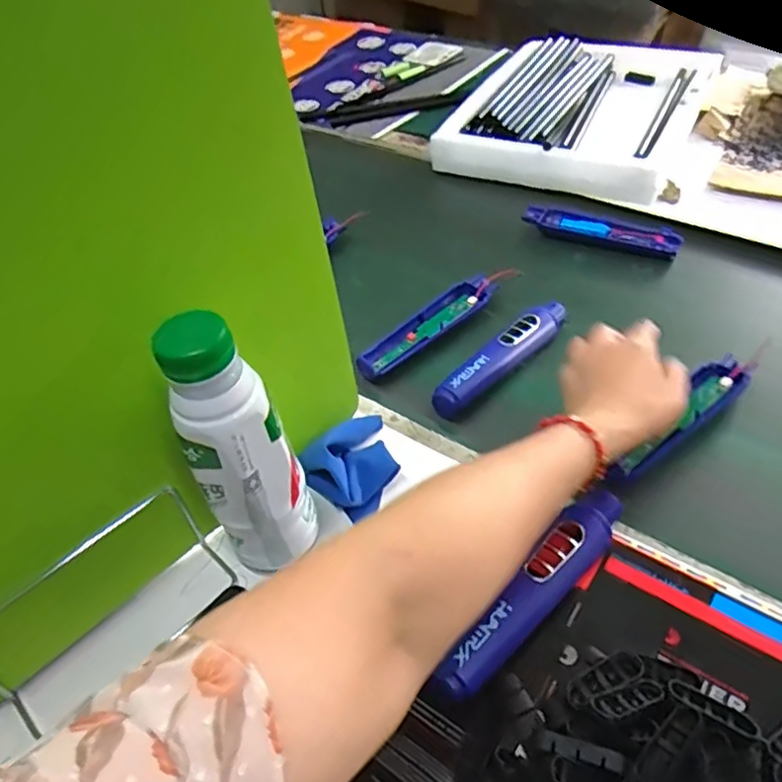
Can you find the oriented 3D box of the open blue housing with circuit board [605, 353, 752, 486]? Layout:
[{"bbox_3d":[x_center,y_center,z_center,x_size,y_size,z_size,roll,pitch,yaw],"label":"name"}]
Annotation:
[{"bbox_3d":[0.231,0.025,0.497,0.164,0.017,0.038,-37,51,-23],"label":"open blue housing with circuit board"}]

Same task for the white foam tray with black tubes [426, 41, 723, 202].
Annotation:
[{"bbox_3d":[0.262,-0.388,0.862,0.286,0.056,0.396,19,52,24],"label":"white foam tray with black tubes"}]

